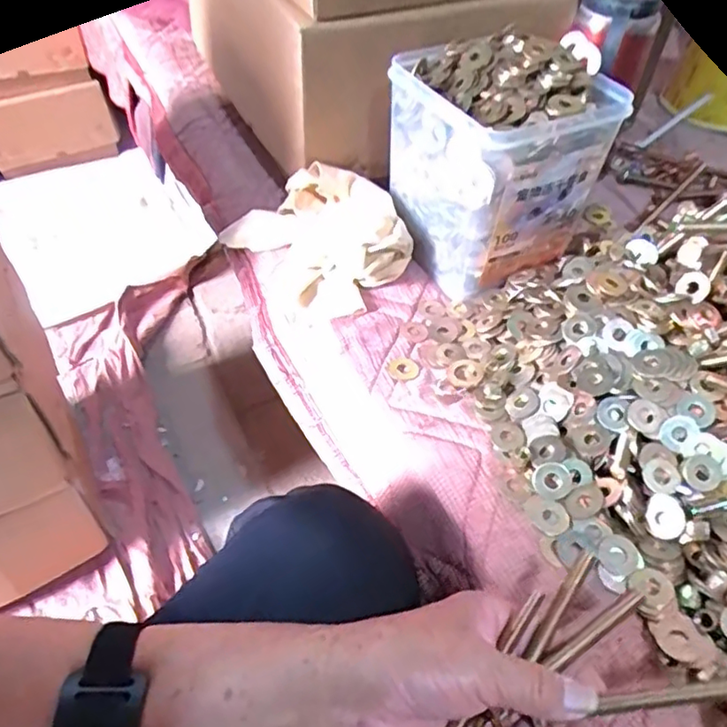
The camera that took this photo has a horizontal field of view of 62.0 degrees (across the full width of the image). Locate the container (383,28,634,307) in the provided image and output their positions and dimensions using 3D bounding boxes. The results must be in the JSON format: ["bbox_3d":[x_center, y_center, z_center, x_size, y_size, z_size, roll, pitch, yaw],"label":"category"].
[{"bbox_3d":[0.115,-0.178,0.536,0.149,0.160,0.141,-21,54,-18],"label":"container"}]

